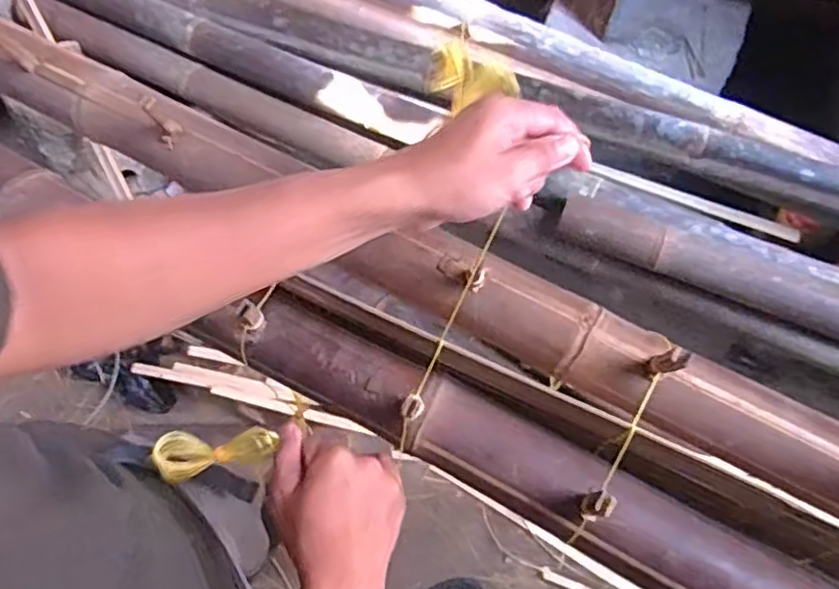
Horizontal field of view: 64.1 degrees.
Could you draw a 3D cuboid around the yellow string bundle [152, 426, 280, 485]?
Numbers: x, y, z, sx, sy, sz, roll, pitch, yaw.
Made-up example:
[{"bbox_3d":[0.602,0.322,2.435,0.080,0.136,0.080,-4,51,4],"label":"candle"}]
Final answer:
[{"bbox_3d":[-0.161,0.123,0.526,0.092,0.010,0.037,-10,71,-4],"label":"yellow string bundle"}]

